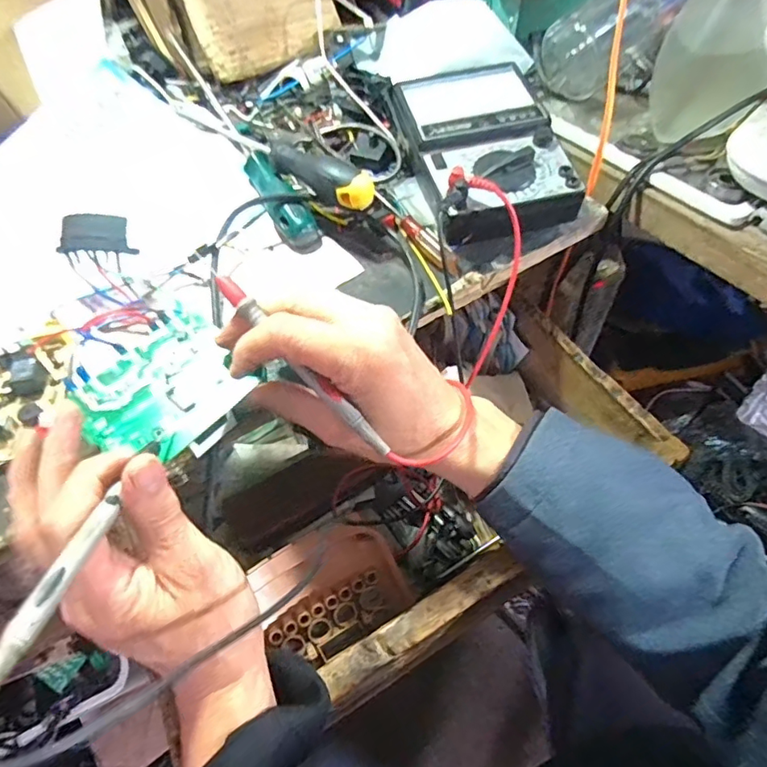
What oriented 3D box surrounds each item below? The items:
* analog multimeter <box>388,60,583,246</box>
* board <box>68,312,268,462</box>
[{"bbox_3d":[0.079,-0.191,0.432,0.111,0.049,0.184,-11,55,-7],"label":"analog multimeter"},{"bbox_3d":[-0.127,0.002,0.309,0.074,0.011,0.089,34,62,23],"label":"board"}]

